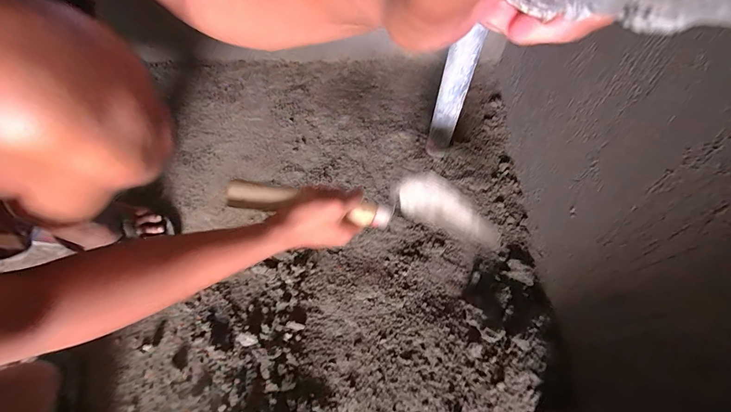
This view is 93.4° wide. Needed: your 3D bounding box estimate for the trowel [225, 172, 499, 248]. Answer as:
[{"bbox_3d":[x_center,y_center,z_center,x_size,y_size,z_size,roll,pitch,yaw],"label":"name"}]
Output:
[{"bbox_3d":[0.010,0.002,0.474,0.364,0.075,0.077,4,63,-15],"label":"trowel"}]

